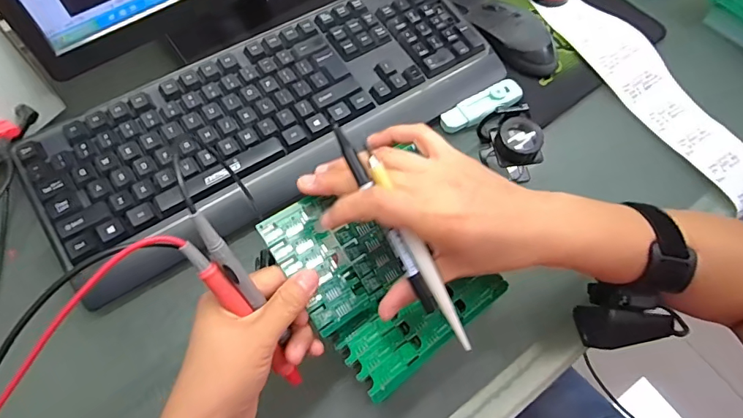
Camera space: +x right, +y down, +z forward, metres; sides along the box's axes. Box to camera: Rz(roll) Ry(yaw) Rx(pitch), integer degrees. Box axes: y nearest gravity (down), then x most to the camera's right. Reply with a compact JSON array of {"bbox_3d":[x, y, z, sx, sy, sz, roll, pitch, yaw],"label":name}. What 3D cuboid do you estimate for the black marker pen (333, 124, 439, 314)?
[{"bbox_3d":[0.009,0.007,0.292,0.010,0.008,0.130,-29,94,-17],"label":"black marker pen"}]

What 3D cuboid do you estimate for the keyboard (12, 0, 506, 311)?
[{"bbox_3d":[-0.076,-0.090,0.434,0.426,0.036,0.160,-30,69,-17],"label":"keyboard"}]

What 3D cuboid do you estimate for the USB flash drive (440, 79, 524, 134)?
[{"bbox_3d":[0.110,-0.102,0.464,0.088,0.010,0.026,-28,78,-7],"label":"USB flash drive"}]

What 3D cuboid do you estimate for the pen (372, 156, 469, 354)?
[{"bbox_3d":[0.032,0.031,0.294,0.009,0.005,0.137,-31,99,-17],"label":"pen"}]

